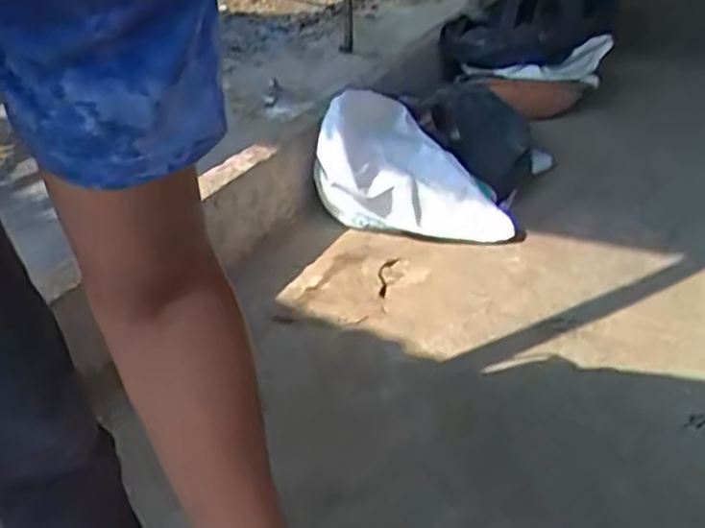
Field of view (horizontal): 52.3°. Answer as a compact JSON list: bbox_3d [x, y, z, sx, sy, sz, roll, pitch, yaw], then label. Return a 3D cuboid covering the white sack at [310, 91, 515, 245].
[{"bbox_3d":[0.147,-0.257,1.754,0.456,0.299,0.270,4,31,0],"label":"white sack"}]

